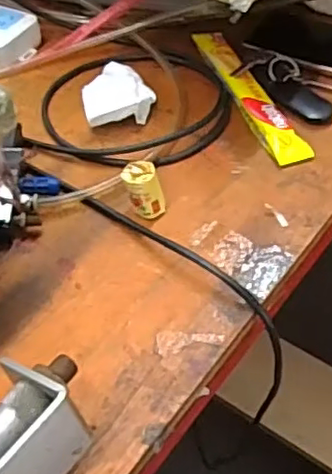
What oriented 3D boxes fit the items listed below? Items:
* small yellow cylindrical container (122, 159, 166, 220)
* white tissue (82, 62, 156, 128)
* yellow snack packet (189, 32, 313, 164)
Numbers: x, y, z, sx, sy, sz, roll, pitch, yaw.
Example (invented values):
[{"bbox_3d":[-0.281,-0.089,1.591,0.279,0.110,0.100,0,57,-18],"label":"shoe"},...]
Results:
[{"bbox_3d":[-0.016,-0.034,0.469,0.028,0.039,0.026,-2,48,2],"label":"small yellow cylindrical container"},{"bbox_3d":[-0.043,-0.127,0.562,0.062,0.019,0.071,-12,49,-7],"label":"white tissue"},{"bbox_3d":[0.072,-0.134,0.570,0.032,0.011,0.199,-17,50,-11],"label":"yellow snack packet"}]

